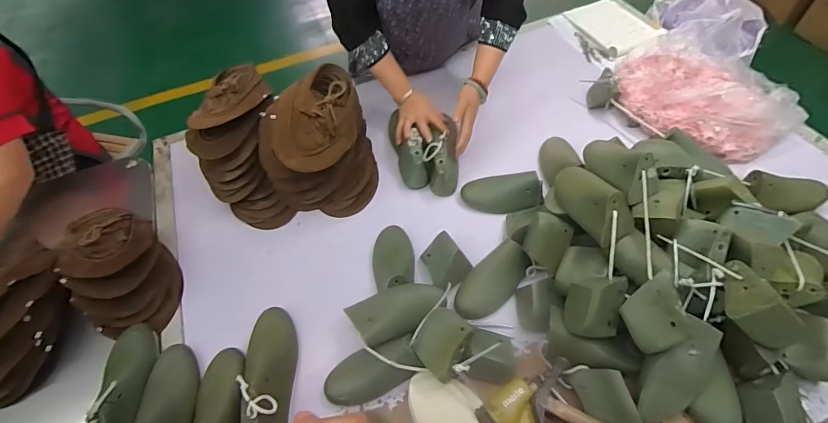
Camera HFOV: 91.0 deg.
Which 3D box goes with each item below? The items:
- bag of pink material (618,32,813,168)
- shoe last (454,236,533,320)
[{"bbox_3d":[0.684,-0.280,0.981,0.287,0.121,0.380,-31,58,-16],"label":"bag of pink material"},{"bbox_3d":[0.150,0.134,0.801,0.083,0.068,0.165,40,91,-2],"label":"shoe last"}]

